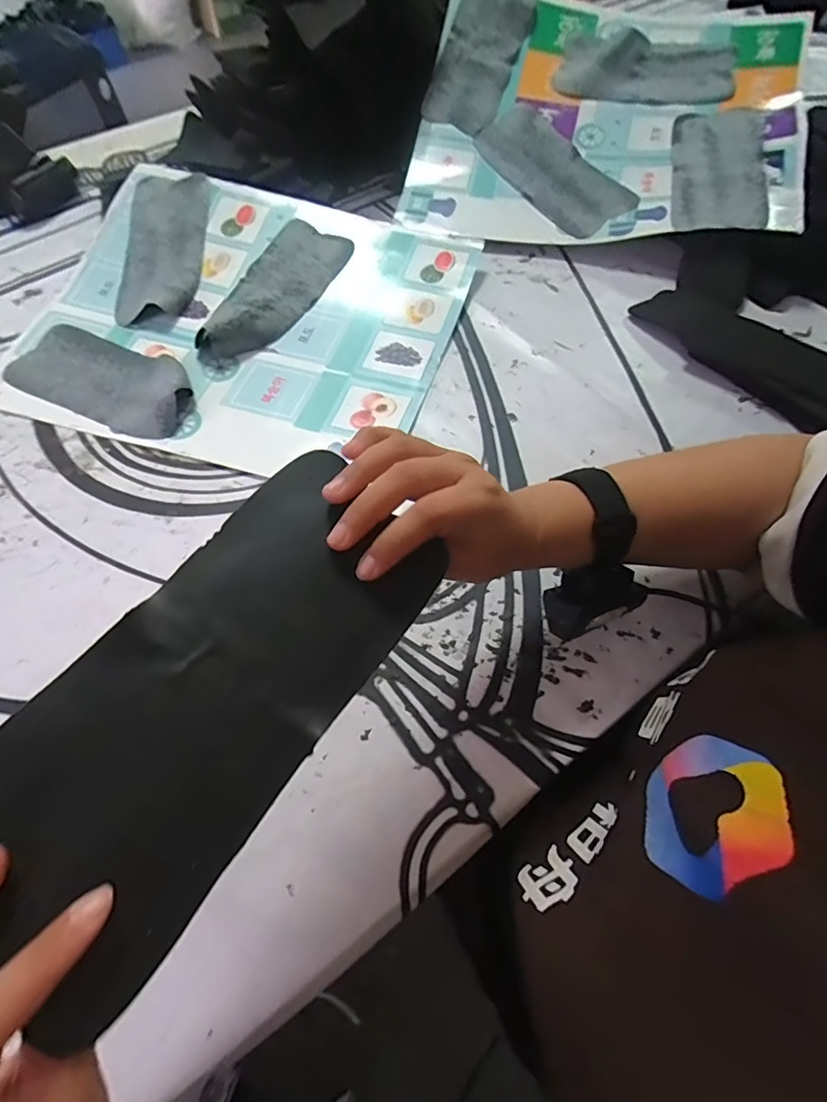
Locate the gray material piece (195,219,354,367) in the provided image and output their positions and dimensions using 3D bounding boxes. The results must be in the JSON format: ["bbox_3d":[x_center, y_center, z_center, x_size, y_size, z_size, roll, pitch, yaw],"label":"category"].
[{"bbox_3d":[-0.170,-0.306,0.594,0.095,0.042,0.237,27,63,16],"label":"gray material piece"}]

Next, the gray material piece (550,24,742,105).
[{"bbox_3d":[0.315,-0.655,0.680,0.228,0.028,0.107,9,78,5],"label":"gray material piece"}]

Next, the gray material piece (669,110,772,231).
[{"bbox_3d":[0.371,-0.465,0.609,0.099,0.010,0.240,4,70,20],"label":"gray material piece"}]

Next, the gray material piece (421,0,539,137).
[{"bbox_3d":[0.093,-0.697,0.702,0.102,0.025,0.252,22,86,0],"label":"gray material piece"}]

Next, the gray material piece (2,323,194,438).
[{"bbox_3d":[-0.330,-0.186,0.533,0.221,0.025,0.096,24,62,15],"label":"gray material piece"}]

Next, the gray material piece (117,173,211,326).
[{"bbox_3d":[-0.310,-0.382,0.619,0.098,0.019,0.236,-3,71,3],"label":"gray material piece"}]

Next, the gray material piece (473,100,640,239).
[{"bbox_3d":[0.183,-0.506,0.665,0.113,0.023,0.236,-38,75,-5],"label":"gray material piece"}]

